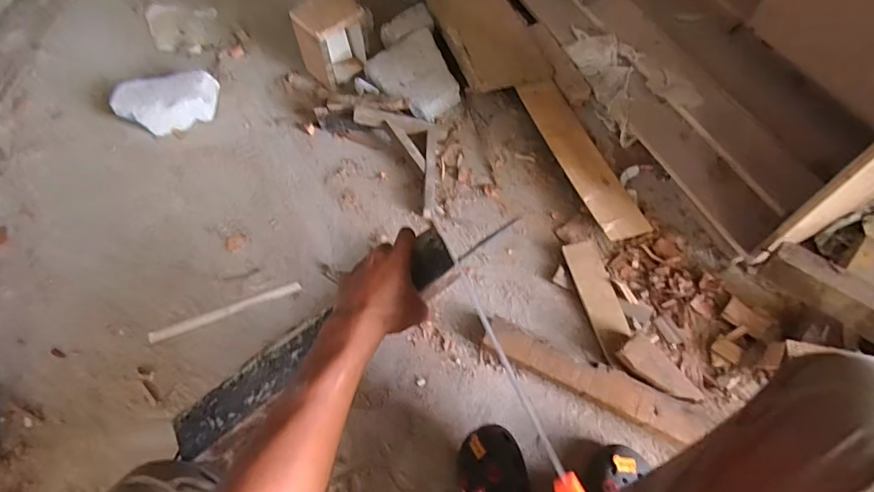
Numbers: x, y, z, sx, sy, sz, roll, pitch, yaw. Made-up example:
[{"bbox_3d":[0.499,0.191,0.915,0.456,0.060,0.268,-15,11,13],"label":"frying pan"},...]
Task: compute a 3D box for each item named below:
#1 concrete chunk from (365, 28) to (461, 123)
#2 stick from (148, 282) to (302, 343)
[{"bbox_3d":[-0.054,-0.380,1.057,0.173,0.063,0.209,-27,64,-12],"label":"concrete chunk"},{"bbox_3d":[-0.386,0.119,0.852,0.273,0.007,0.021,-20,63,-9],"label":"stick"}]

